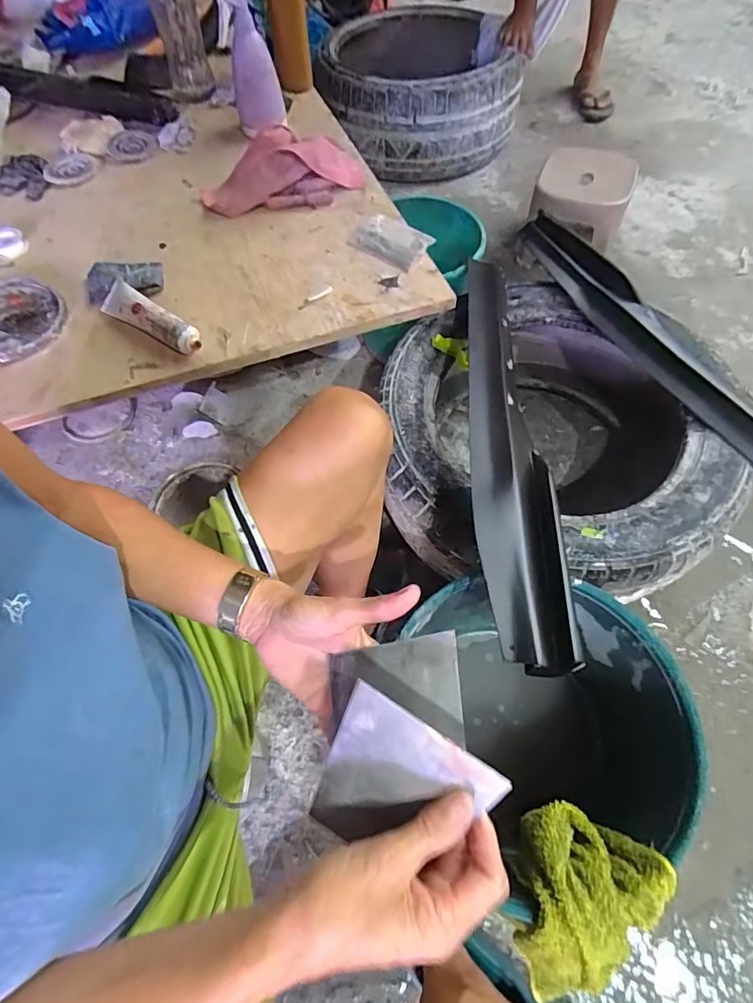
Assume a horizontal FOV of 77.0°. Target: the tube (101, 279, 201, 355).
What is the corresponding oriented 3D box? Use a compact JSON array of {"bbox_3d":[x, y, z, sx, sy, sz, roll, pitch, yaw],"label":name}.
[{"bbox_3d":[-0.303,-0.247,0.634,0.173,0.032,0.037,29,66,18],"label":"tube"}]

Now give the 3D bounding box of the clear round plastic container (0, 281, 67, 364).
[{"bbox_3d":[-0.506,-0.244,0.640,0.147,0.022,0.148,-2,61,3],"label":"clear round plastic container"}]

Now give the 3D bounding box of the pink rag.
[{"bbox_3d":[-0.150,-0.530,0.756,0.258,0.083,0.096,-19,61,-7],"label":"pink rag"}]

